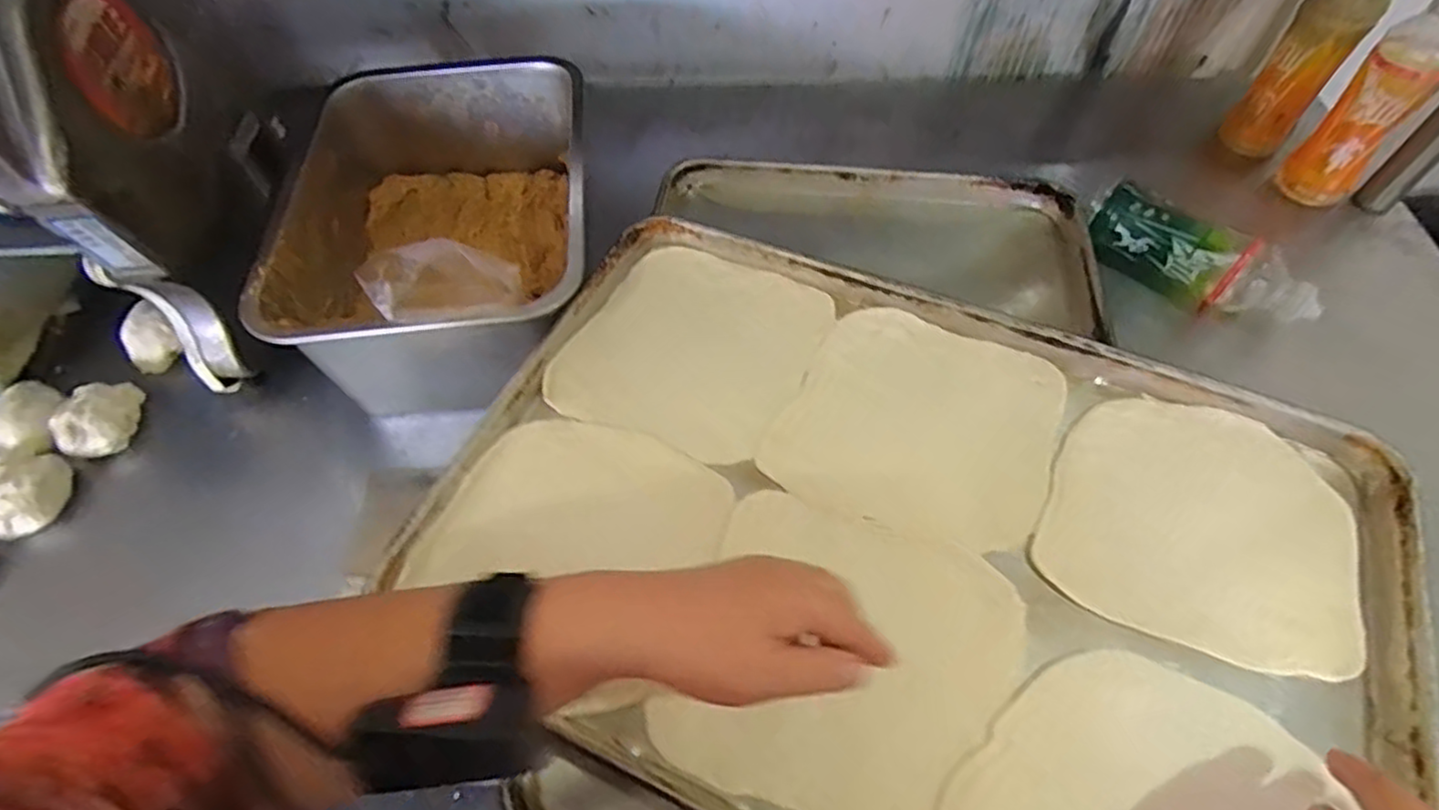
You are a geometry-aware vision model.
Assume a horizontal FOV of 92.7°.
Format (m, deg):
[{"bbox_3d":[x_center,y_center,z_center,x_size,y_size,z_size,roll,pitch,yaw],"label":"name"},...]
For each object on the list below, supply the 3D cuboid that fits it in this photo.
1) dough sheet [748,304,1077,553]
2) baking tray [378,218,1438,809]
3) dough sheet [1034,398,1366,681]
[{"bbox_3d":[0.150,0.013,0.517,0.186,0.010,0.186,23,59,17],"label":"dough sheet"},{"bbox_3d":[0.119,0.083,0.462,0.585,0.032,0.399,21,59,15],"label":"baking tray"},{"bbox_3d":[0.325,0.077,0.466,0.188,0.010,0.177,16,61,14],"label":"dough sheet"}]

